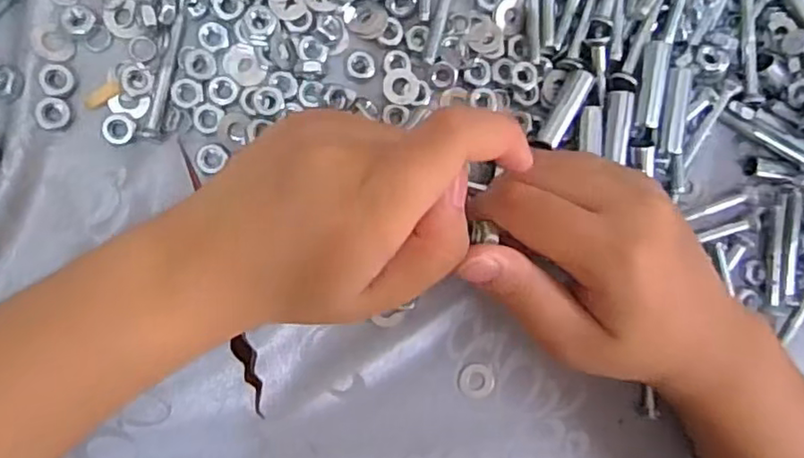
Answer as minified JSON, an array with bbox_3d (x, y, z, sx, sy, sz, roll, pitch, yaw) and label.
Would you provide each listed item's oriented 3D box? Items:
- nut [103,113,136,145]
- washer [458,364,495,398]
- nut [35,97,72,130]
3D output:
[{"bbox_3d":[-0.119,-0.042,0.264,0.012,0.005,0.013,0,90,-10],"label":"nut"},{"bbox_3d":[0.036,0.072,0.294,0.017,0.004,0.015,40,82,-8],"label":"washer"},{"bbox_3d":[-0.144,-0.048,0.257,0.013,0.004,0.012,0,90,-10],"label":"nut"}]

